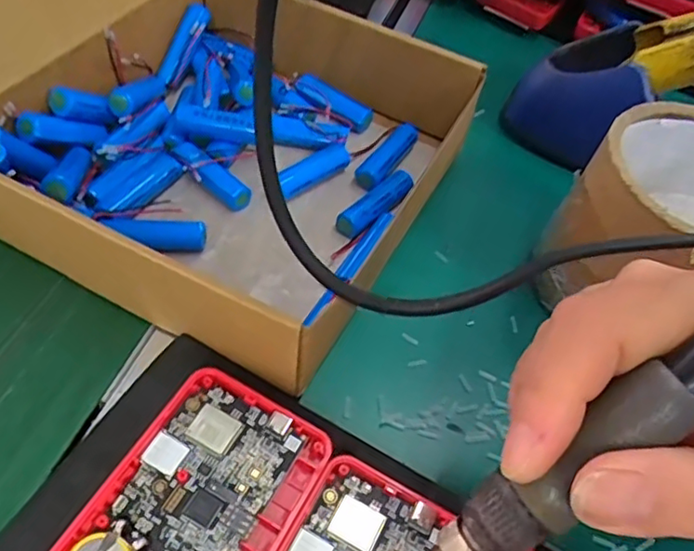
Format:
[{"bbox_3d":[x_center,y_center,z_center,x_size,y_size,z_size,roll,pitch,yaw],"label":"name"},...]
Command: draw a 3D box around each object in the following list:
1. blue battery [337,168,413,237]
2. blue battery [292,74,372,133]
[{"bbox_3d":[0.016,-0.037,0.323,0.015,0.018,0.048,40,57,20],"label":"blue battery"},{"bbox_3d":[-0.011,-0.102,0.371,0.055,0.019,0.018,35,55,17],"label":"blue battery"}]

